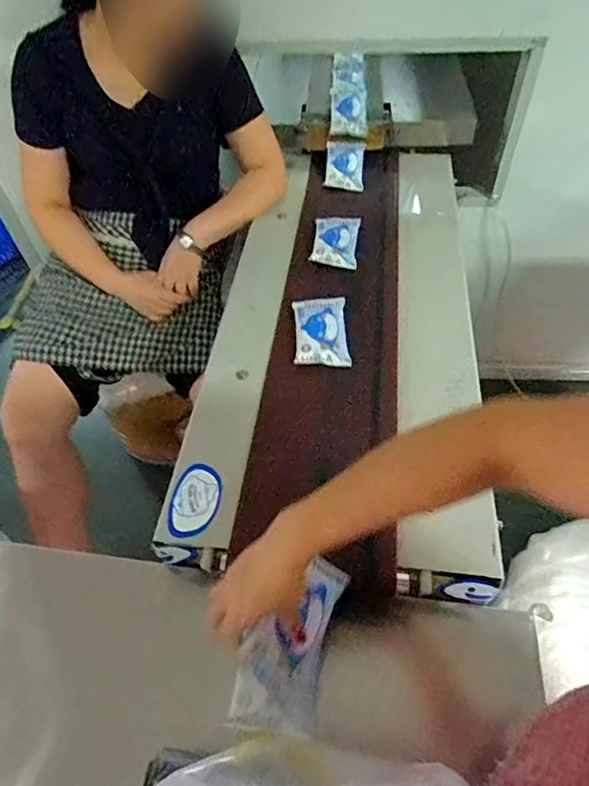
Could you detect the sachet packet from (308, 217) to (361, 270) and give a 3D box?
[{"bbox_3d":[0.076,-0.282,0.920,0.081,0.015,0.123,7,54,7],"label":"sachet packet"}]

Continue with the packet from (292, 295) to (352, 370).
[{"bbox_3d":[0.042,-0.100,0.789,0.082,0.013,0.135,-2,53,1],"label":"packet"}]

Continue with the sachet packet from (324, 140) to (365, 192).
[{"bbox_3d":[0.105,-0.475,1.037,0.077,0.011,0.120,2,74,12],"label":"sachet packet"}]

